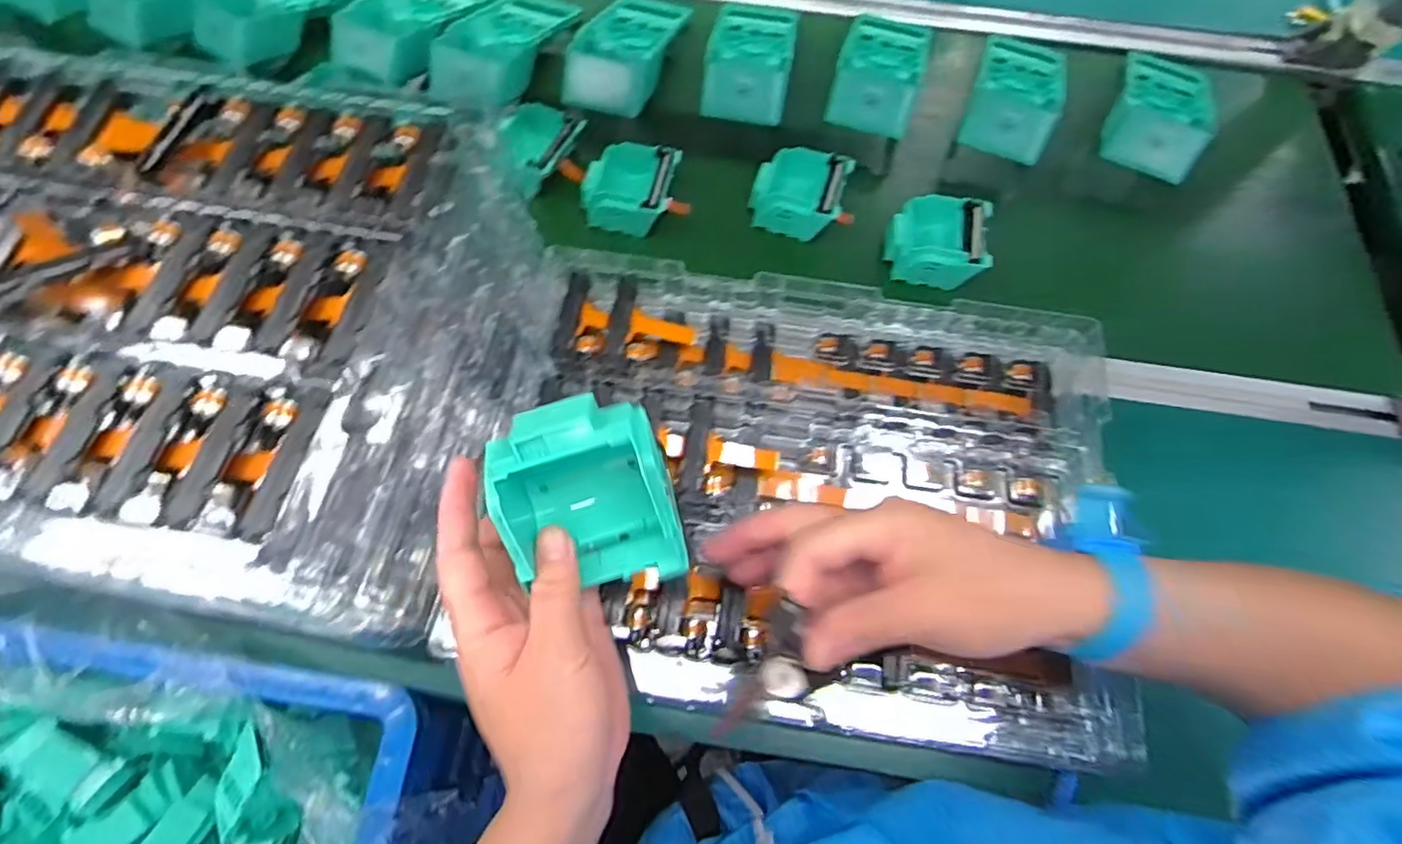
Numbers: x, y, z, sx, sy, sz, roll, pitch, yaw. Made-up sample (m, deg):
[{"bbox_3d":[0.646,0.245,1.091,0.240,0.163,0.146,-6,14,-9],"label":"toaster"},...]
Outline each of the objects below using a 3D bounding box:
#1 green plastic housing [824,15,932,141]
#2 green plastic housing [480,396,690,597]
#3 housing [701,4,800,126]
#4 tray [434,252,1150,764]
[{"bbox_3d":[0.190,-0.374,0.667,0.082,0.044,0.192,15,54,5],"label":"green plastic housing"},{"bbox_3d":[-0.051,0.032,0.277,0.075,0.053,0.075,-13,68,-7],"label":"green plastic housing"},{"bbox_3d":[0.052,-0.377,0.661,0.095,0.045,0.190,4,52,1],"label":"housing"},{"bbox_3d":[0.070,0.036,0.404,0.382,0.034,0.281,8,67,2],"label":"tray"}]

